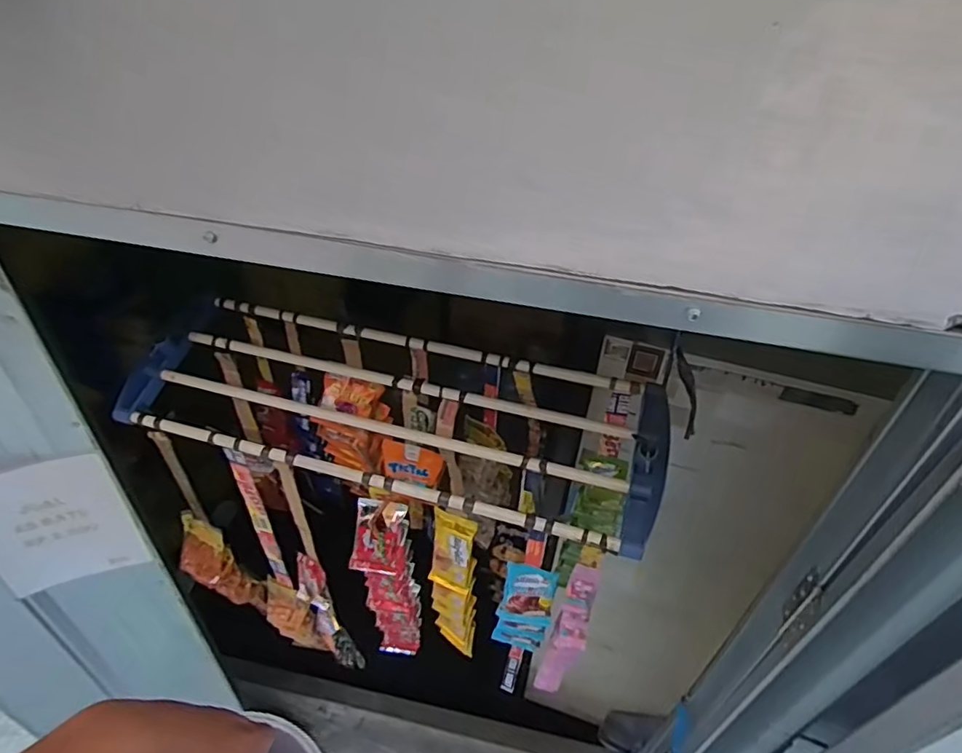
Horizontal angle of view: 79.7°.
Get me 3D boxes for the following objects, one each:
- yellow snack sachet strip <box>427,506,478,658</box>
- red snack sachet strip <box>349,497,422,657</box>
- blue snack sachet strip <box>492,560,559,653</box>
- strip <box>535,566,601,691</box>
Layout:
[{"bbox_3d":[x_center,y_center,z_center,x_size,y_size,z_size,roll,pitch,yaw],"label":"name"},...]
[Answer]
[{"bbox_3d":[-0.042,0.325,0.877,0.068,0.360,0.031,18,45,16],"label":"yellow snack sachet strip"},{"bbox_3d":[-0.146,0.349,0.927,0.091,0.446,0.062,-10,44,-13],"label":"red snack sachet strip"},{"bbox_3d":[0.062,0.366,0.876,0.080,0.262,0.044,9,43,7],"label":"blue snack sachet strip"},{"bbox_3d":[0.125,0.395,0.859,0.050,0.377,0.033,12,43,11],"label":"strip"}]

